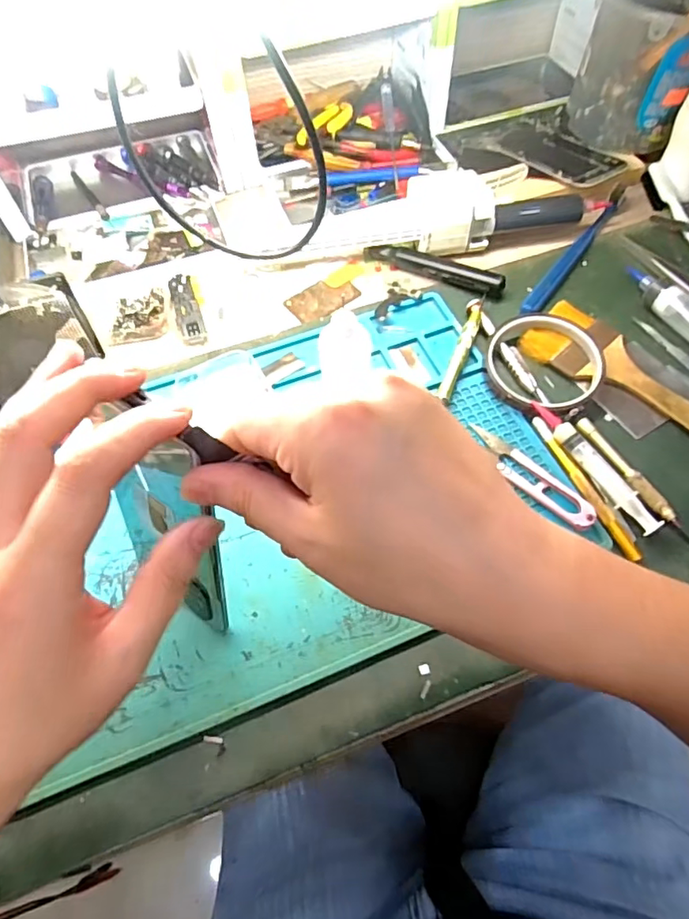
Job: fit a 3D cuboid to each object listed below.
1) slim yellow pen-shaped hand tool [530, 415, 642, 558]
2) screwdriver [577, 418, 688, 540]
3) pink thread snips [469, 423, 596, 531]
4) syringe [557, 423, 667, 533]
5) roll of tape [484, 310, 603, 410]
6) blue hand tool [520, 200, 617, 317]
[{"bbox_3d":[0.160,0.016,0.362,0.008,0.004,0.114,-21,63,-11],"label":"slim yellow pen-shaped hand tool"},{"bbox_3d":[0.197,0.014,0.367,0.012,0.009,0.109,-26,64,-13],"label":"screwdriver"},{"bbox_3d":[0.124,0.009,0.364,0.022,0.011,0.099,-38,68,-19],"label":"pink thread snips"},{"bbox_3d":[0.176,0.011,0.363,0.017,0.014,0.089,-28,65,-14],"label":"syringe"},{"bbox_3d":[0.152,-0.076,0.414,0.086,0.017,0.091,0,61,0],"label":"roll of tape"},{"bbox_3d":[0.201,-0.179,0.480,0.014,0.008,0.169,34,66,17],"label":"blue hand tool"}]

